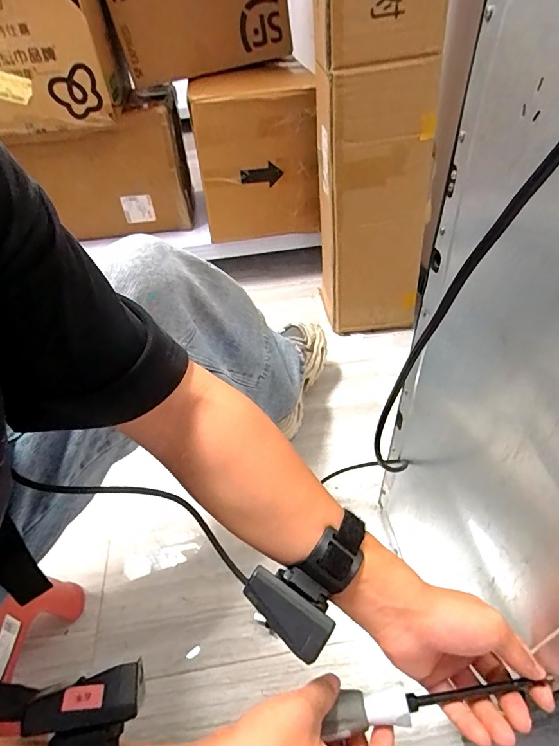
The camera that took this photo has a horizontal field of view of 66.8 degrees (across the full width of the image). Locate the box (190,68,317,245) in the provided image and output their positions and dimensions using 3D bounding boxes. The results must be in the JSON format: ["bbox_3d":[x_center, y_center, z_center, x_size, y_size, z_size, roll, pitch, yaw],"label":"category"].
[{"bbox_3d":[-0.056,-0.535,1.067,0.285,0.340,0.148,-7,43,-3],"label":"box"}]

